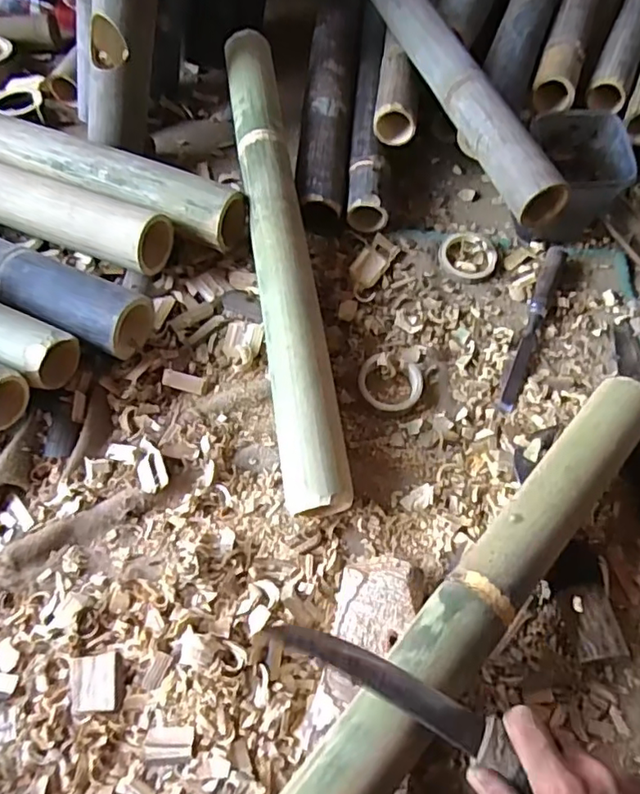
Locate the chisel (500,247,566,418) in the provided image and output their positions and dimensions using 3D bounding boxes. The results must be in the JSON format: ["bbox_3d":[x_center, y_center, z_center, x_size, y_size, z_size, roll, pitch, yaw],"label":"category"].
[{"bbox_3d":[0.254,-0.089,0.690,0.024,0.021,0.241,23,66,12],"label":"chisel"}]

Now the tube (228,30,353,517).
[{"bbox_3d":[-0.050,-0.189,0.672,0.066,0.062,0.652,-8,63,-5],"label":"tube"}]

